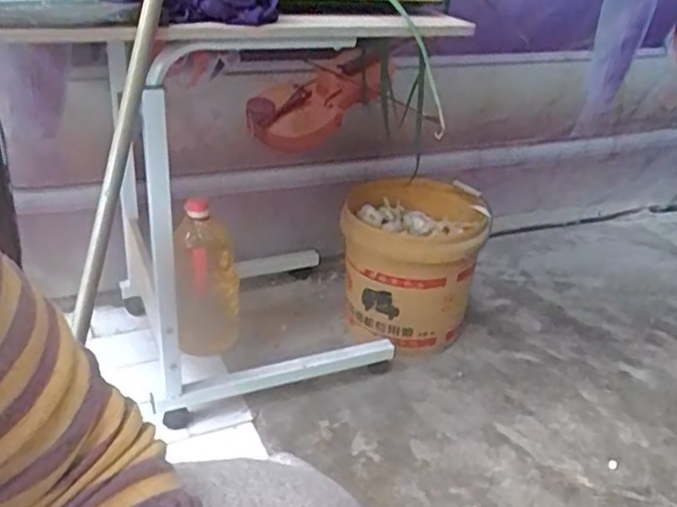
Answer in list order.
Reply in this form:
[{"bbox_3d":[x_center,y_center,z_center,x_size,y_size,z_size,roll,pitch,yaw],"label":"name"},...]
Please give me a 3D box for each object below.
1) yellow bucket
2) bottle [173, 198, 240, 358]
[{"bbox_3d":[0.131,0.030,1.256,0.244,0.264,0.249,3,30,-2],"label":"yellow bucket"},{"bbox_3d":[-0.229,0.043,1.147,0.105,0.273,0.096,-2,30,-9],"label":"bottle"}]

